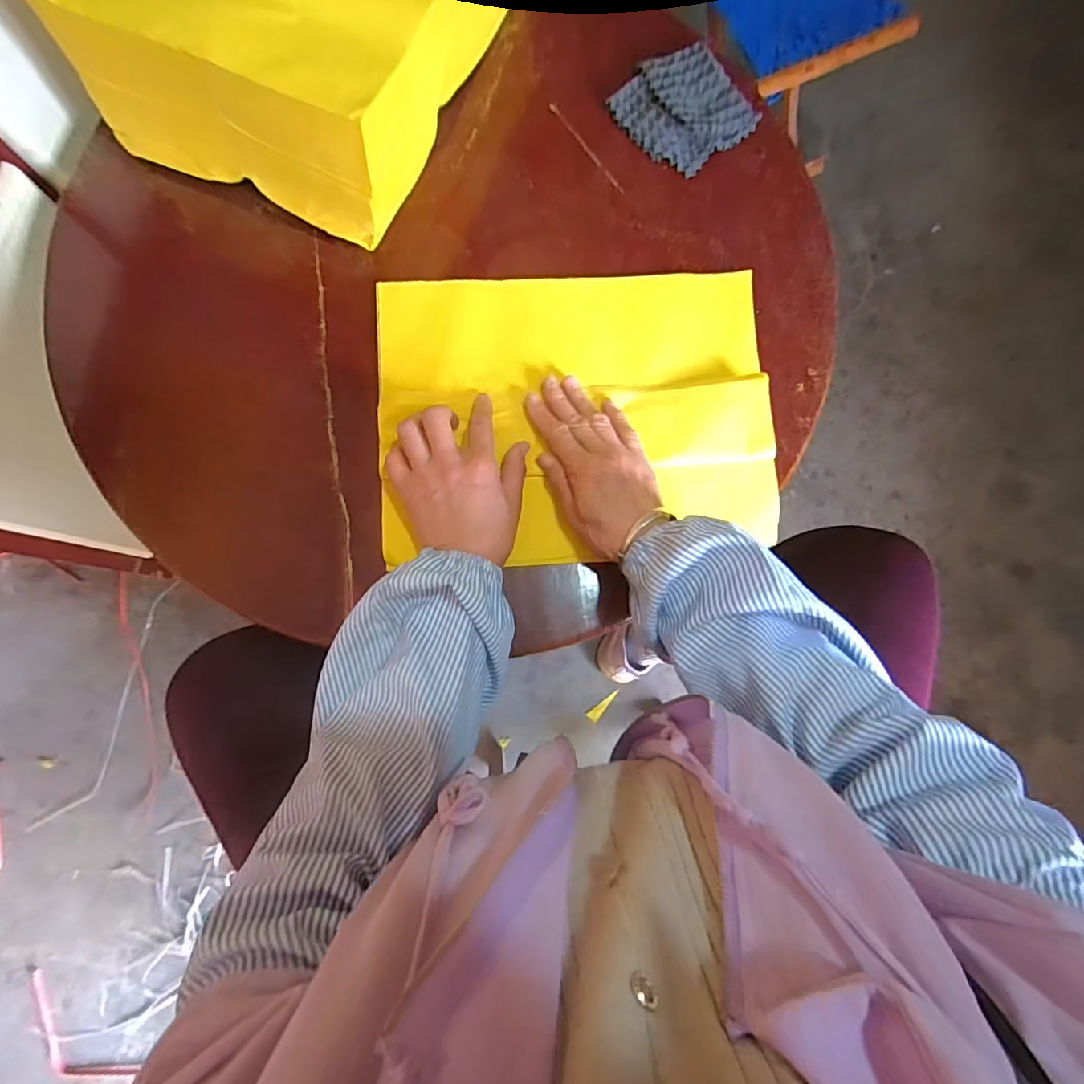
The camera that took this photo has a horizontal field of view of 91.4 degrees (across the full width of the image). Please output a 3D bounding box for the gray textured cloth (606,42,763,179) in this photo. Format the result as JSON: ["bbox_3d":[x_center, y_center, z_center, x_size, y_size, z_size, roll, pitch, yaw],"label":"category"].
[{"bbox_3d":[0.146,-0.448,0.545,0.120,0.017,0.118,-38,85,-10],"label":"gray textured cloth"}]

